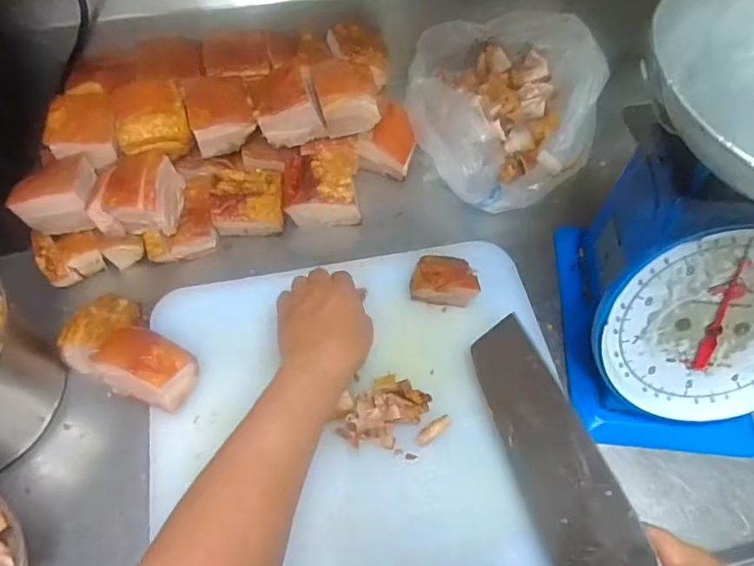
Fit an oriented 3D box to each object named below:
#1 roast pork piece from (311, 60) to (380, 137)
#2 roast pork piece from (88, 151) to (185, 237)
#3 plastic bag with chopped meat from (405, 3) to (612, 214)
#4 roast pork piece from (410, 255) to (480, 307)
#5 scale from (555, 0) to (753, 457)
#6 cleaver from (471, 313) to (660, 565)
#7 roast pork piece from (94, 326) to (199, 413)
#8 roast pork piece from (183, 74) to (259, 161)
[{"bbox_3d":[-0.039,-0.227,0.645,0.071,0.062,0.068,-11,60,-8],"label":"roast pork piece"},{"bbox_3d":[-0.259,-0.097,0.585,0.077,0.053,0.079,1,59,-1],"label":"roast pork piece"},{"bbox_3d":[0.178,-0.226,0.691,0.248,0.110,0.258,-14,61,-9],"label":"plastic bag with chopped meat"},{"bbox_3d":[0.070,-0.006,0.561,0.064,0.033,0.058,4,59,1],"label":"roast pork piece"},{"bbox_3d":[0.309,-0.042,0.459,0.239,0.315,0.251,7,59,3],"label":"scale"},{"bbox_3d":[0.167,0.177,0.432,0.028,0.083,0.319,12,41,-41],"label":"cleaver"},{"bbox_3d":[-0.209,0.077,0.492,0.076,0.054,0.053,19,61,10],"label":"roast pork piece"},{"bbox_3d":[-0.185,-0.203,0.636,0.070,0.044,0.082,-16,61,-10],"label":"roast pork piece"}]

